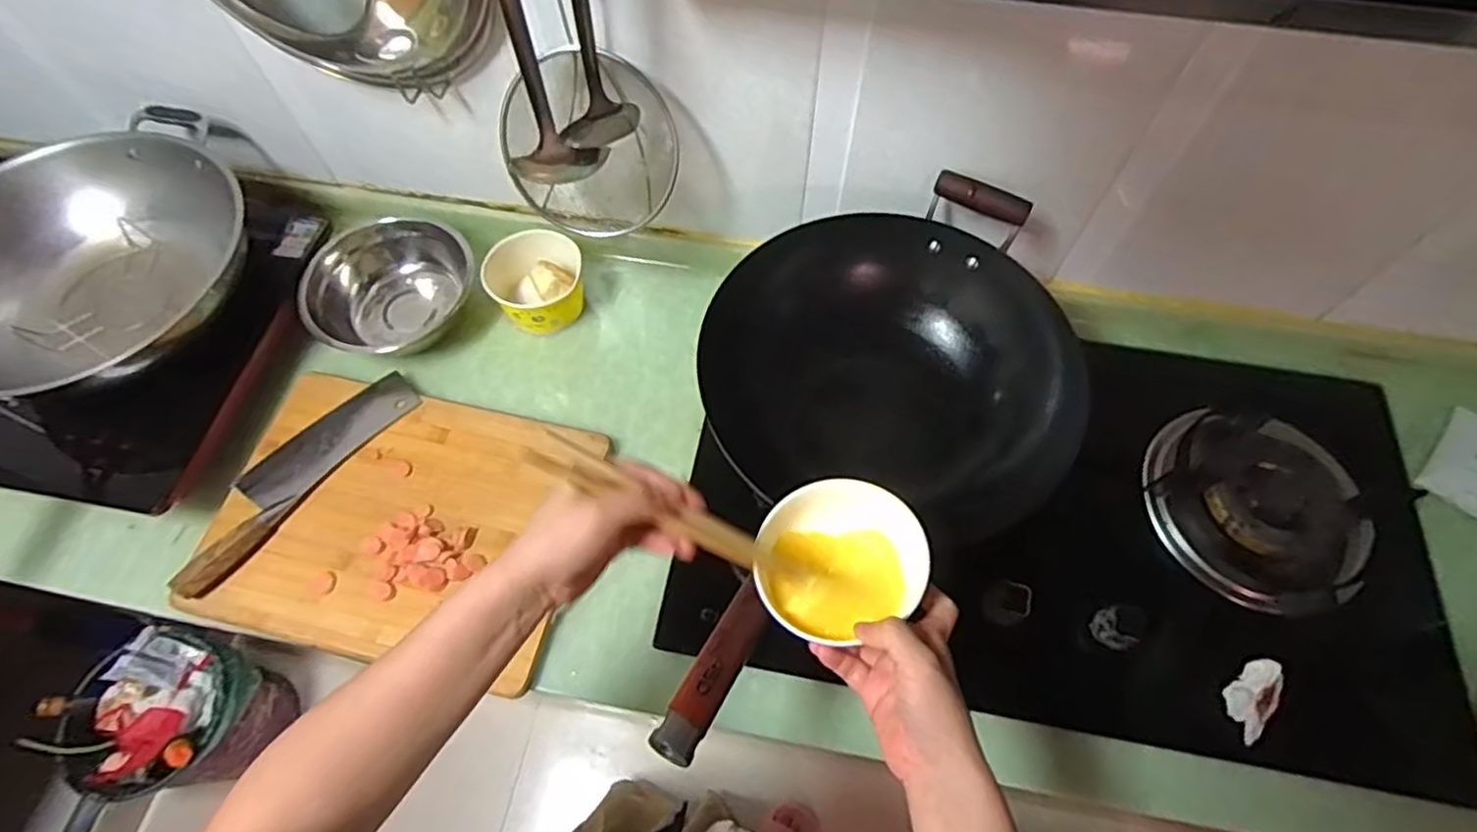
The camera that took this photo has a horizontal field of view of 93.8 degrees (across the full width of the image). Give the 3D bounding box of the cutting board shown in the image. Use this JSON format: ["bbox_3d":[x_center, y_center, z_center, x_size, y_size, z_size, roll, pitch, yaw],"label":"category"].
[{"bbox_3d":[-0.353,0.103,0.724,0.371,0.036,0.273,11,64,6],"label":"cutting board"}]

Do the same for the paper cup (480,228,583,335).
[{"bbox_3d":[-0.240,-0.162,0.834,0.109,0.073,0.100,0,63,0],"label":"paper cup"}]

